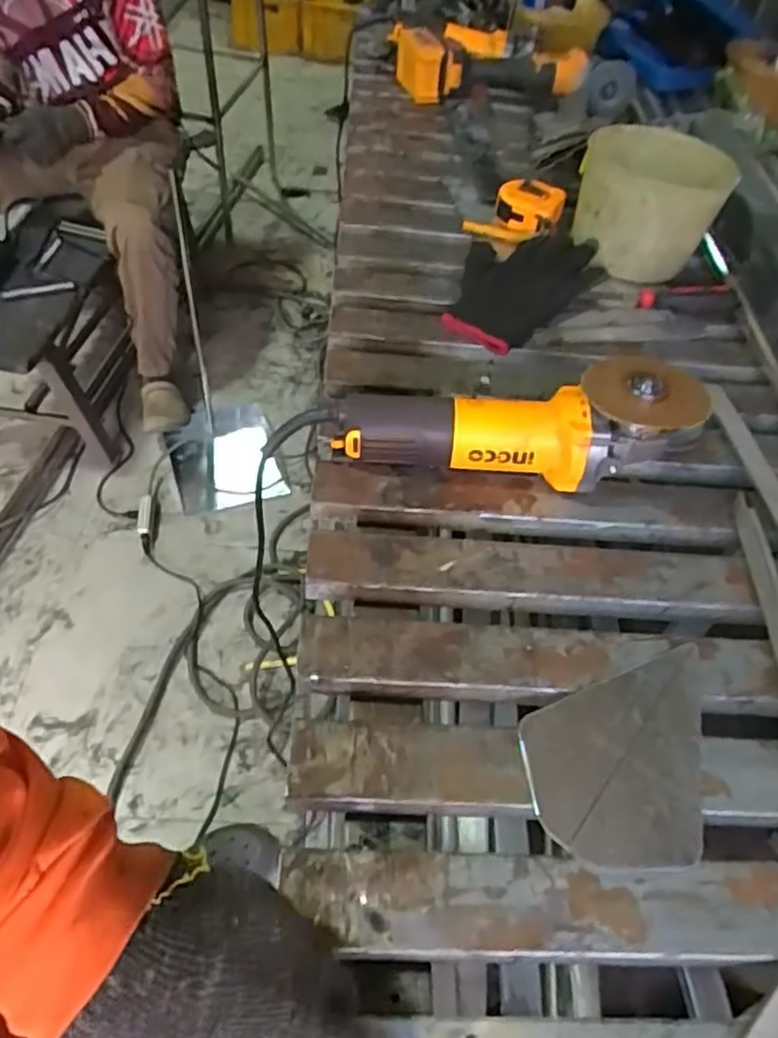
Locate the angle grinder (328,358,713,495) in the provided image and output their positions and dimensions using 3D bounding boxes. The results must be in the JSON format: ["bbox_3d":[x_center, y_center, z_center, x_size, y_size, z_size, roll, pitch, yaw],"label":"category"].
[{"bbox_3d":[0.097,-0.080,0.564,0.277,0.097,0.077,5,49,-1],"label":"angle grinder"}]

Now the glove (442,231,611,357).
[{"bbox_3d":[0.141,-0.254,0.757,0.140,0.033,0.225,23,50,12],"label":"glove"}]

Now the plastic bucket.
[{"bbox_3d":[0.296,-0.366,0.814,0.152,0.108,0.170,10,49,1],"label":"plastic bucket"}]

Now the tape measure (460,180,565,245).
[{"bbox_3d":[0.157,-0.382,0.861,0.105,0.040,0.100,20,50,9],"label":"tape measure"}]

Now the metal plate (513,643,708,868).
[{"bbox_3d":[0.159,0.152,0.436,0.153,0.006,0.112,-14,55,-21],"label":"metal plate"}]

